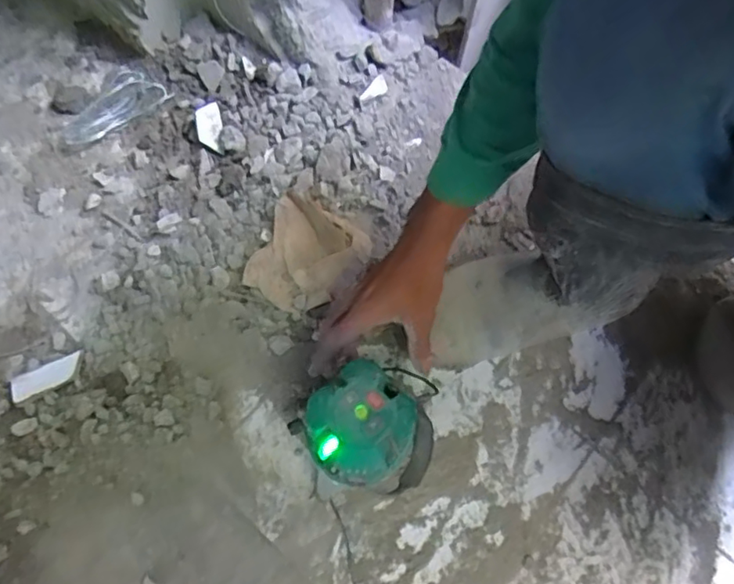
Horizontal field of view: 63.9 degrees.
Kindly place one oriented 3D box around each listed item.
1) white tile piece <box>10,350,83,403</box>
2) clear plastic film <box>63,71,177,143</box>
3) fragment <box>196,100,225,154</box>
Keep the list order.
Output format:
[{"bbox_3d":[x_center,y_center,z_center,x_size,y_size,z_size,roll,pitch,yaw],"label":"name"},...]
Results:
[{"bbox_3d":[-0.340,0.090,0.626,0.076,0.012,0.028,-28,70,-8],"label":"white tile piece"},{"bbox_3d":[-0.327,-0.235,0.754,0.064,0.019,0.131,40,75,16],"label":"clear plastic film"},{"bbox_3d":[-0.194,-0.204,0.728,0.030,0.006,0.064,-8,85,-23],"label":"fragment"}]

